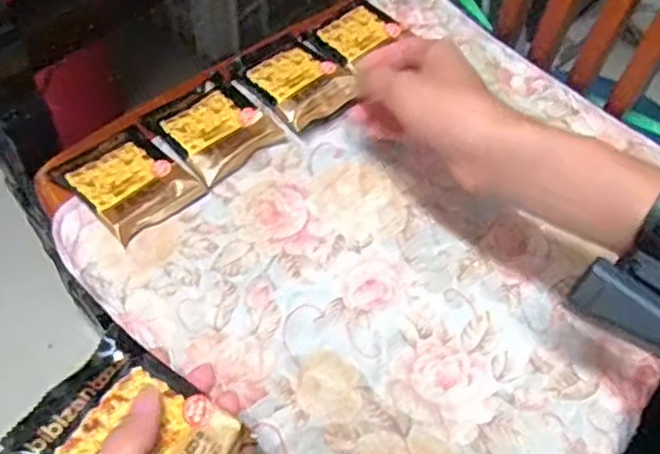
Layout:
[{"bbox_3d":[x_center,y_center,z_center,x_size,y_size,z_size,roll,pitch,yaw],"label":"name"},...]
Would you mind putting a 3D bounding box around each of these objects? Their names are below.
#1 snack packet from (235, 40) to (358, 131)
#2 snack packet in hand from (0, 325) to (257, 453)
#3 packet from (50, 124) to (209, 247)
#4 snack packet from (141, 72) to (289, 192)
[{"bbox_3d":[-0.023,-0.121,0.571,0.074,0.014,0.083,-39,69,-24],"label":"snack packet"},{"bbox_3d":[-0.092,0.105,0.327,0.096,0.025,0.076,38,48,7],"label":"snack packet in hand"},{"bbox_3d":[-0.148,-0.037,0.506,0.083,0.017,0.073,41,64,19],"label":"packet"},{"bbox_3d":[-0.093,-0.082,0.542,0.077,0.014,0.086,-38,68,-24],"label":"snack packet"}]

